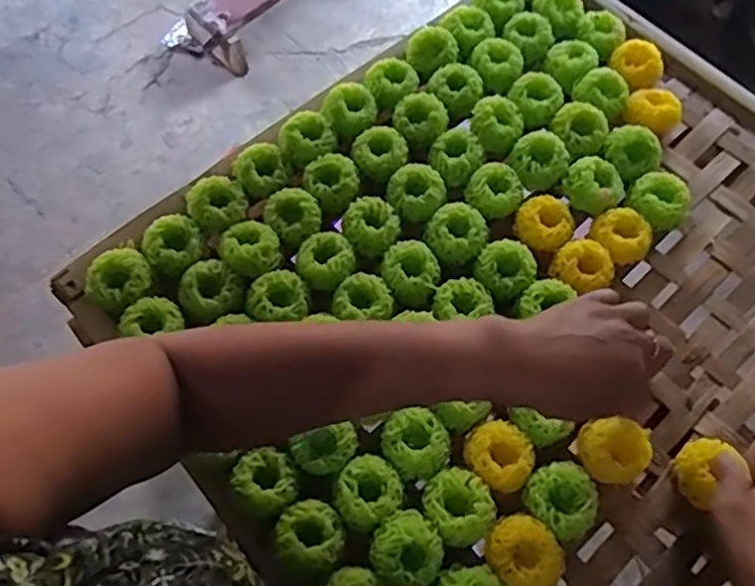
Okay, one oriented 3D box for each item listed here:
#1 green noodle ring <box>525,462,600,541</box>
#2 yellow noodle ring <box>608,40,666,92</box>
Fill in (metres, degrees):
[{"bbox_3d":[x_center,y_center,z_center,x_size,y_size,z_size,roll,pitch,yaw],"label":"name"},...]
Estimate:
[{"bbox_3d":[0.134,0.149,0.467,0.048,0.022,0.052,1,64,-3],"label":"green noodle ring"},{"bbox_3d":[0.251,-0.222,0.628,0.043,0.022,0.044,1,64,-3],"label":"yellow noodle ring"}]

